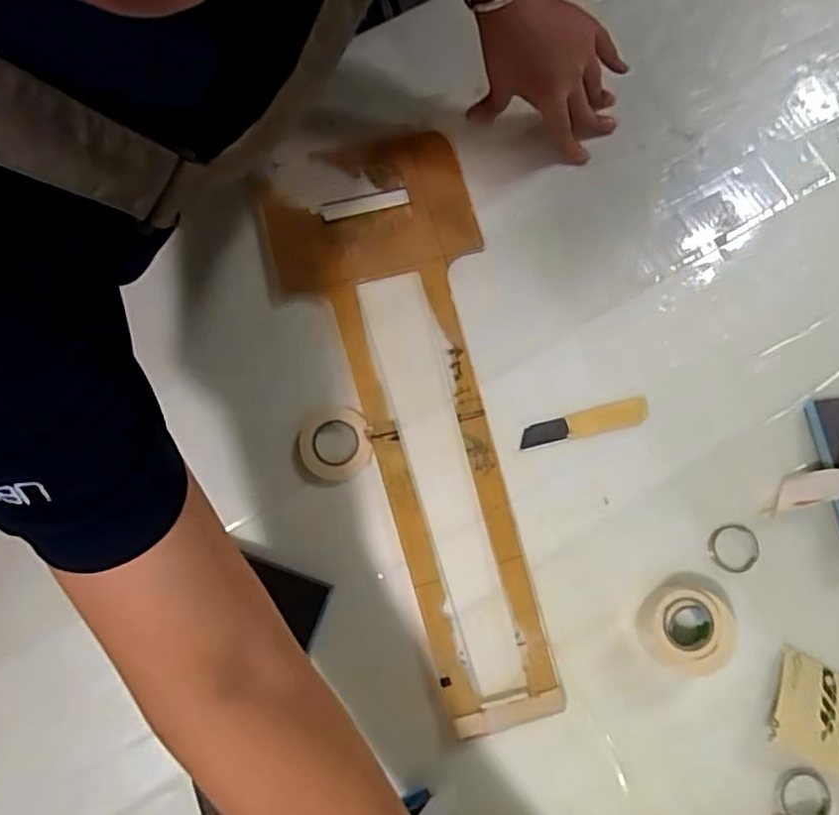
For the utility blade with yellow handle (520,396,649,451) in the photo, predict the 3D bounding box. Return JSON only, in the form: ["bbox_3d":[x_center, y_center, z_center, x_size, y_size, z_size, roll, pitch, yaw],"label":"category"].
[{"bbox_3d":[0.124,0.012,0.491,0.100,0.004,0.021,-13,77,-4],"label":"utility blade with yellow handle"}]

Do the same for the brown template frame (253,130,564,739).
[{"bbox_3d":[-0.006,0.000,0.493,0.167,0.009,0.453,-13,77,-5],"label":"brown template frame"}]

